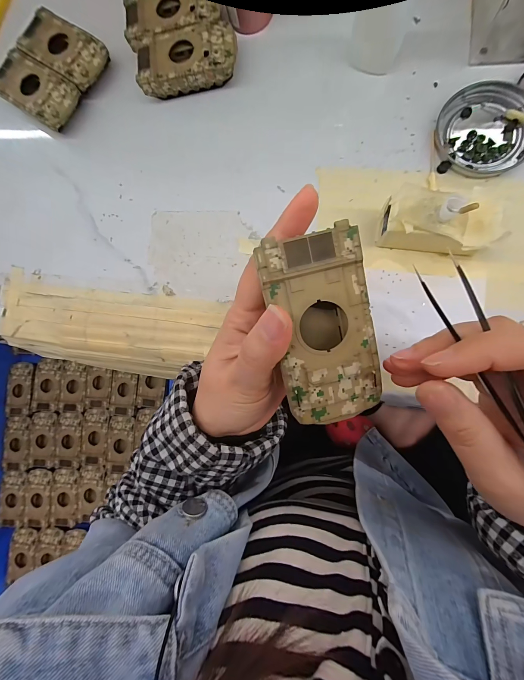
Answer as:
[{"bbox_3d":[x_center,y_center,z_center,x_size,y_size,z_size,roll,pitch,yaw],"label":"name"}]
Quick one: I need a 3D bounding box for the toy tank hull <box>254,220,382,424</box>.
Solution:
[{"bbox_3d":[0.032,-0.006,0.151,0.047,0.025,0.094,-11,102,8],"label":"toy tank hull"}]

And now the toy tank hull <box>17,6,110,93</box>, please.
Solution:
[{"bbox_3d":[-0.206,-0.302,0.304,0.090,0.023,0.051,35,92,10],"label":"toy tank hull"}]

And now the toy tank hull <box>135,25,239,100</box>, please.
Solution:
[{"bbox_3d":[-0.071,-0.271,0.283,0.095,0.028,0.047,-7,85,8],"label":"toy tank hull"}]

